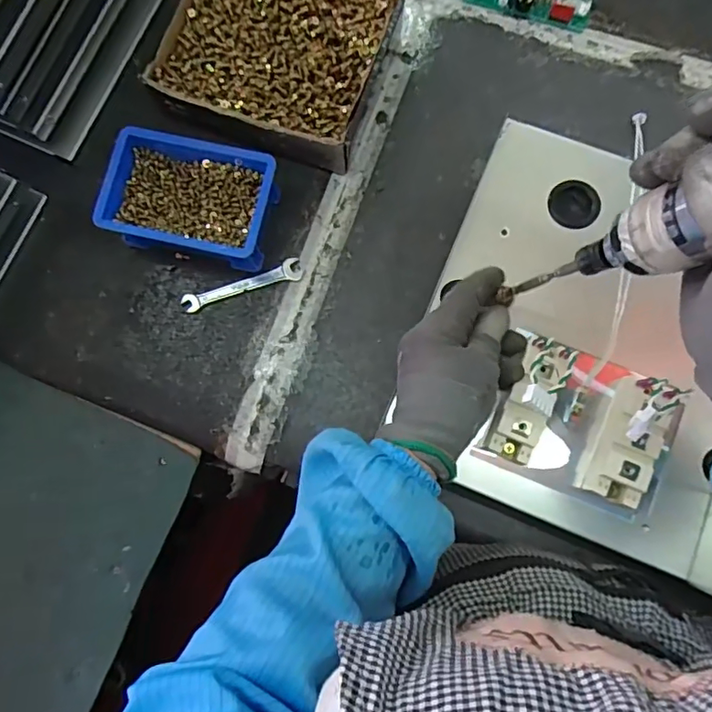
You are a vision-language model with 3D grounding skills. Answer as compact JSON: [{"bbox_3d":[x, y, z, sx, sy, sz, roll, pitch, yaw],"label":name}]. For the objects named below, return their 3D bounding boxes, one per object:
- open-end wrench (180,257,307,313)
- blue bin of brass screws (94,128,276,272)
[{"bbox_3d":[-0.110,-0.067,0.521,0.116,0.004,0.021,-18,81,1],"label":"open-end wrench"},{"bbox_3d":[-0.155,-0.147,0.508,0.154,0.048,0.106,12,83,6],"label":"blue bin of brass screws"}]

